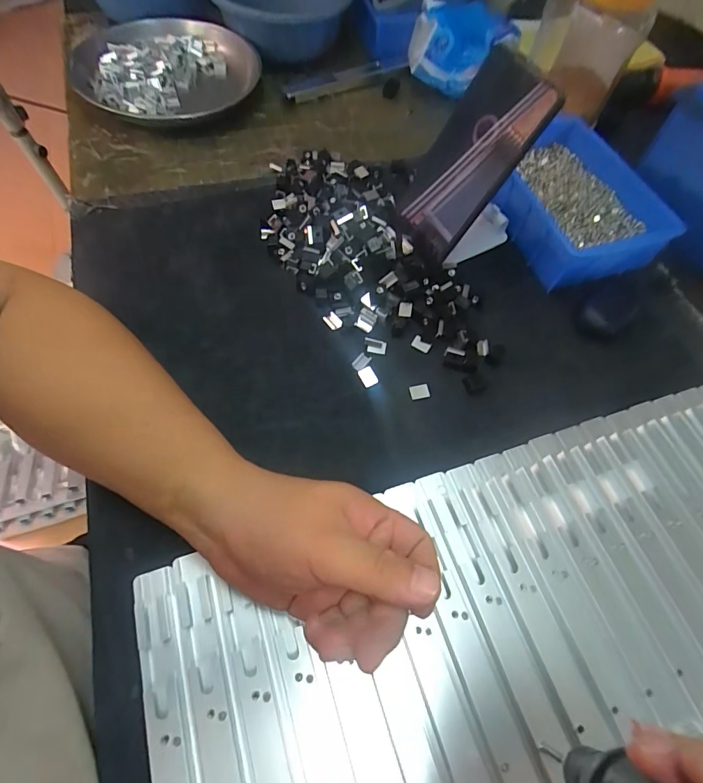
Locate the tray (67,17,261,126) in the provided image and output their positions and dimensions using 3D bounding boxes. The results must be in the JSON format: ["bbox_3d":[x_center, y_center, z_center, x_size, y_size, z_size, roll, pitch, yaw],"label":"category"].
[{"bbox_3d":[-0.239,-0.415,0.536,0.230,0.024,0.230,1,64,-2],"label":"tray"}]

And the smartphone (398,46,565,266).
[{"bbox_3d":[0.101,-0.193,0.361,0.016,0.154,0.074,-14,63,-39],"label":"smartphone"}]

